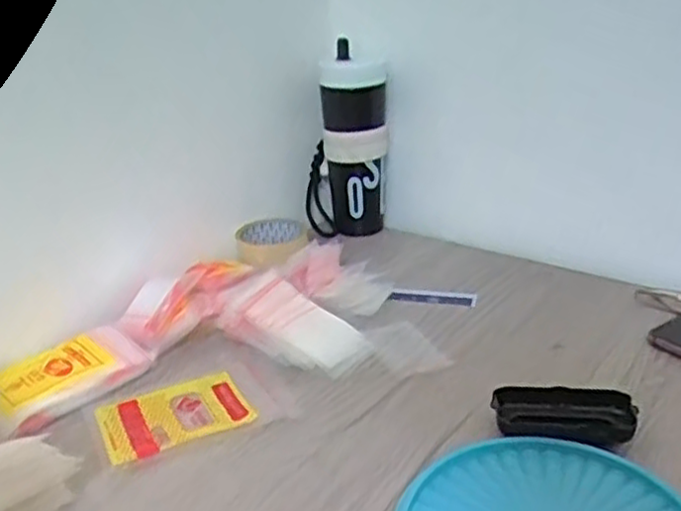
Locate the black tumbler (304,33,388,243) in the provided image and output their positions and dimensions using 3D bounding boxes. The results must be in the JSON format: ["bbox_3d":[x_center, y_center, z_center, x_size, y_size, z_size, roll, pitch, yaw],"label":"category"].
[{"bbox_3d":[0.007,-0.139,0.904,0.102,0.204,0.081,-6,25,-5],"label":"black tumbler"}]

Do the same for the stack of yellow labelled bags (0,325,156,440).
[{"bbox_3d":[-0.262,0.113,0.688,0.091,0.026,0.149,20,34,40],"label":"stack of yellow labelled bags"}]

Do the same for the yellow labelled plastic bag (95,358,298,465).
[{"bbox_3d":[-0.134,0.135,0.651,0.154,0.010,0.105,-16,28,-25],"label":"yellow labelled plastic bag"}]

